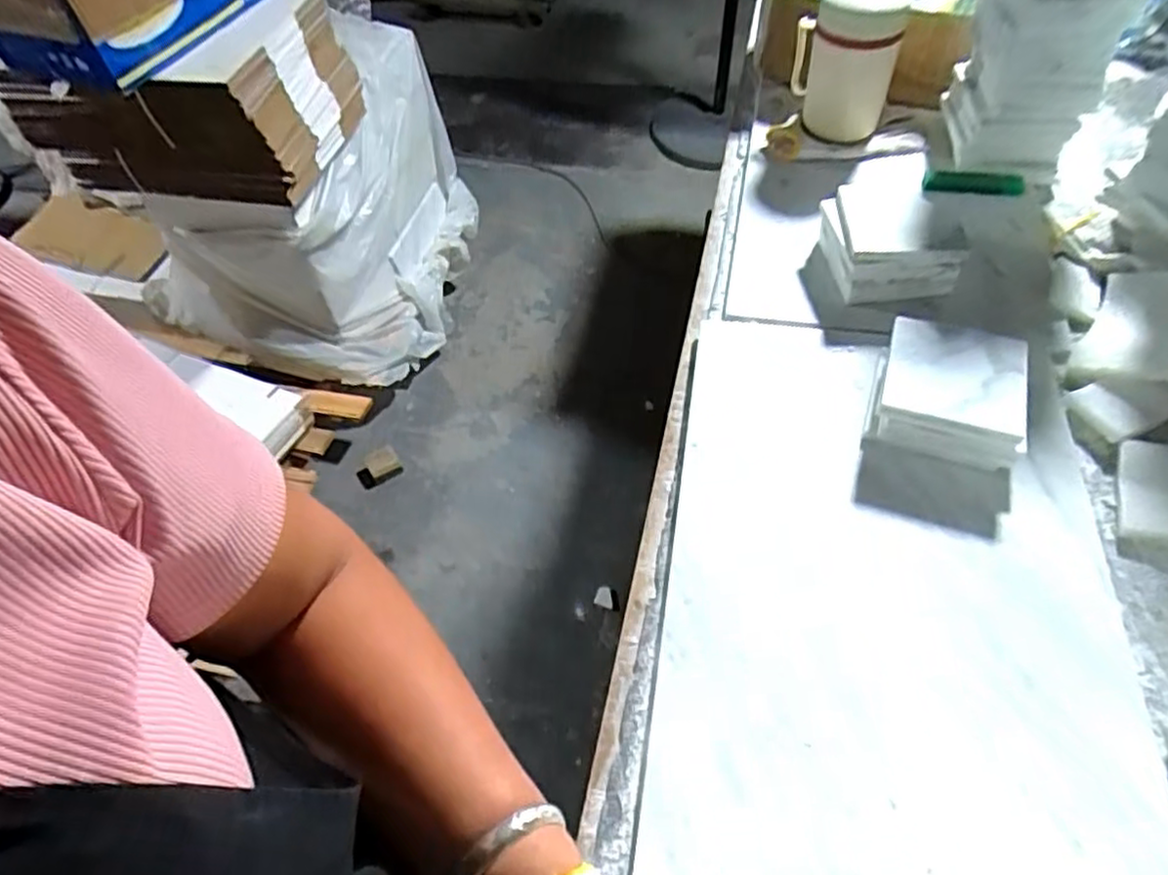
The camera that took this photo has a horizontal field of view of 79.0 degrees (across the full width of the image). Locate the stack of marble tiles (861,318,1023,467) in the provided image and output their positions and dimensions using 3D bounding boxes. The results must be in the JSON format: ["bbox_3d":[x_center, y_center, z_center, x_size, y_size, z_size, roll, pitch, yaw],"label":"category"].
[{"bbox_3d":[0.287,-0.036,0.560,0.103,0.057,0.105,14,57,14],"label":"stack of marble tiles"}]

